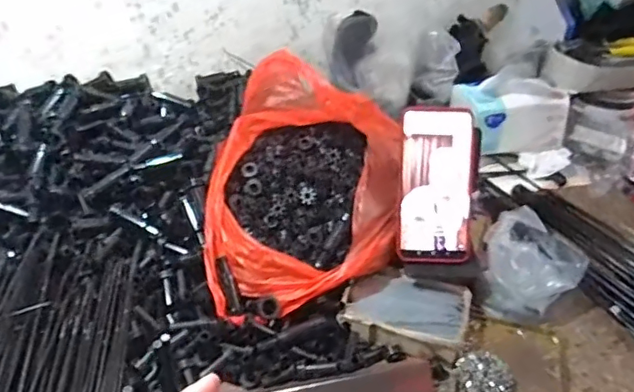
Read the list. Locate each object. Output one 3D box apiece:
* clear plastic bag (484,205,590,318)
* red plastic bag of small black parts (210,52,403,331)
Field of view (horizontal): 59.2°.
[{"bbox_3d":[0.241,0.072,0.624,0.103,0.064,0.124,13,40,16],"label":"clear plastic bag"},{"bbox_3d":[-0.016,-0.012,0.619,0.209,0.164,0.252,1,38,2],"label":"red plastic bag of small black parts"}]

